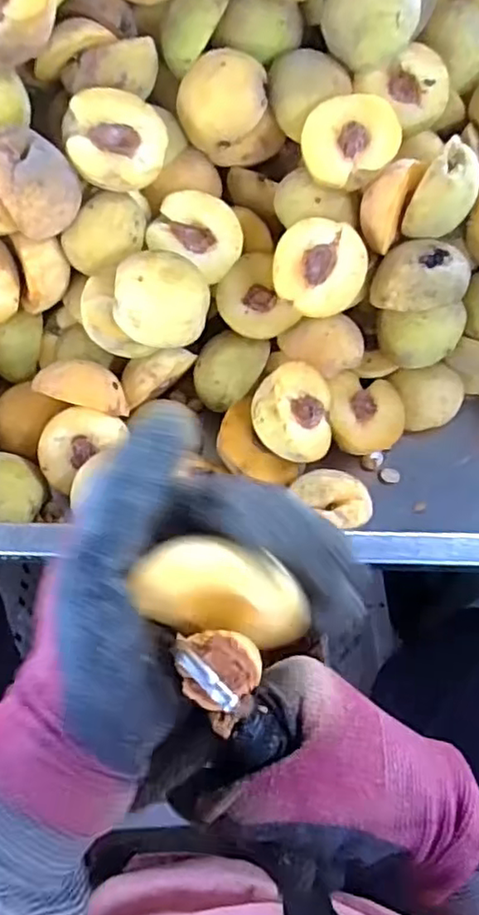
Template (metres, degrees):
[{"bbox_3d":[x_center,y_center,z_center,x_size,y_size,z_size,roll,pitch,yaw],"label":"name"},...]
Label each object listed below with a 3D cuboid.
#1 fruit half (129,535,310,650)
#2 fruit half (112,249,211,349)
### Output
[{"bbox_3d":[-0.005,0.051,0.238,0.061,0.041,0.023,15,62,4],"label":"fruit half"},{"bbox_3d":[-0.051,-0.105,0.423,0.060,0.027,0.060,0,98,-9],"label":"fruit half"}]

